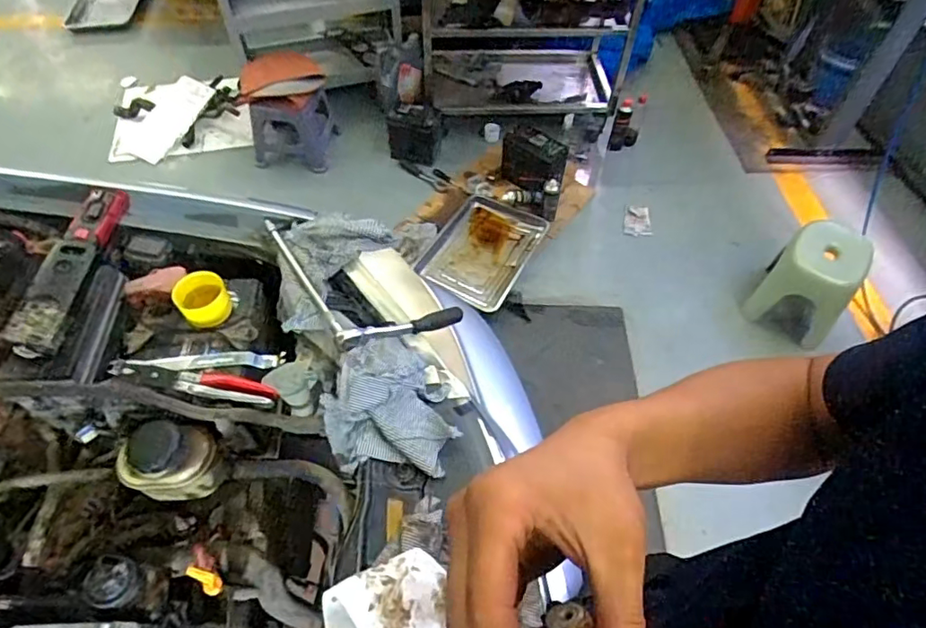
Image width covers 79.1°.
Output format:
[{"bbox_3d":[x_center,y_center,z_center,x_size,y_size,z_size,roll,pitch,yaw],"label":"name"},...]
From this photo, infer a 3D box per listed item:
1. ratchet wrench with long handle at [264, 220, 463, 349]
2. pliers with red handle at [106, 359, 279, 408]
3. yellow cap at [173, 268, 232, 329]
[{"bbox_3d":[-0.160,-0.069,0.895,0.198,0.051,0.301,-26,59,-18],"label":"ratchet wrench with long handle"},{"bbox_3d":[-0.368,0.092,0.764,0.224,0.030,0.039,7,55,4],"label":"pliers with red handle"},{"bbox_3d":[-0.386,-0.023,0.834,0.069,0.043,0.075,1,55,-1],"label":"yellow cap"}]

